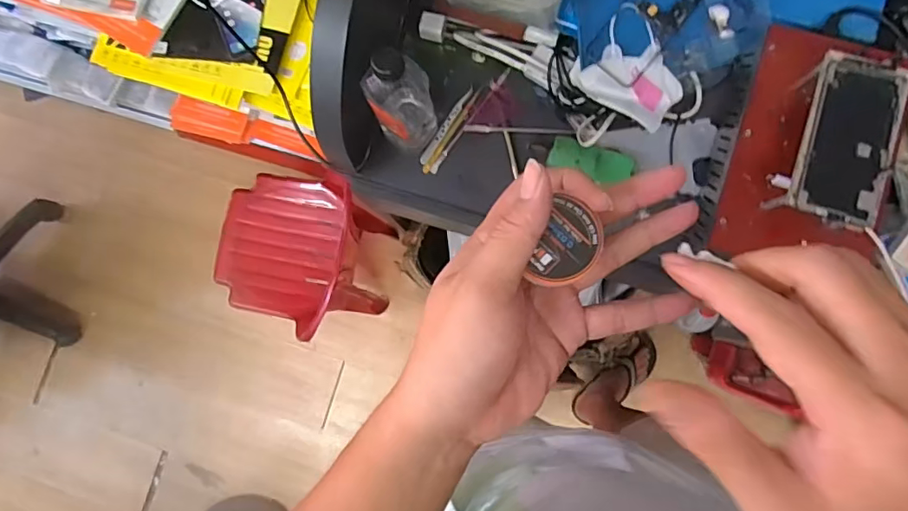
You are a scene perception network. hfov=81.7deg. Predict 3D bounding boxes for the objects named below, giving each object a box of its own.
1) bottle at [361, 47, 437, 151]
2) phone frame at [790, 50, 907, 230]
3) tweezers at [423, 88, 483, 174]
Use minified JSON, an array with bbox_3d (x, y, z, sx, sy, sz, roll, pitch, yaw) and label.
[{"bbox_3d":[-0.058,-0.168,0.565,0.062,0.185,0.057,0,84,3],"label":"bottle"},{"bbox_3d":[0.381,-0.112,0.503,0.078,0.011,0.167,16,85,5],"label":"phone frame"},{"bbox_3d":[-0.001,-0.157,0.661,0.010,0.005,0.124,34,89,-12],"label":"tweezers"}]

